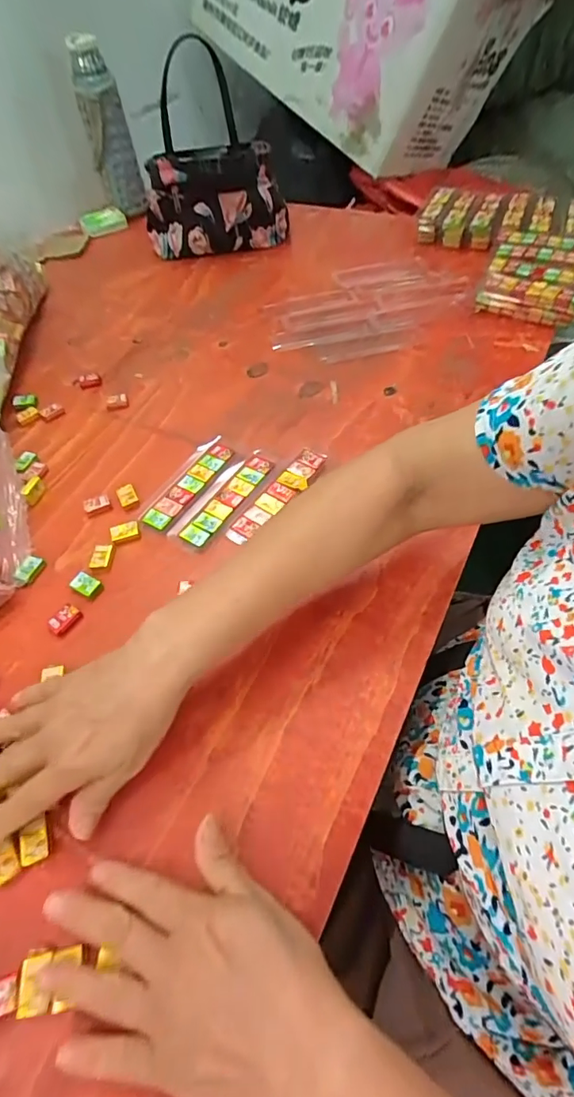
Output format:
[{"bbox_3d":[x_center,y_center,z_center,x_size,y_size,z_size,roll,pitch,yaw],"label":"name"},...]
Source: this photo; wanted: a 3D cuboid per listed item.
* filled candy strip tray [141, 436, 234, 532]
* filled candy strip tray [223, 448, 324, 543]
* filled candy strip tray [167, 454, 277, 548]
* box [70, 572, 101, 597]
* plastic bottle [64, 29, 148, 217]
[{"bbox_3d":[-0.100,-0.068,0.464,0.034,0.009,0.119,24,61,19],"label":"filled candy strip tray"},{"bbox_3d":[-0.008,-0.052,0.446,0.033,0.006,0.129,27,62,21],"label":"filled candy strip tray"},{"bbox_3d":[-0.063,-0.052,0.453,0.042,0.005,0.124,27,62,21],"label":"filled candy strip tray"},{"bbox_3d":[-0.177,0.031,0.406,0.023,0.007,0.017,23,60,19],"label":"box"},{"bbox_3d":[-0.307,-0.711,0.795,0.070,0.234,0.067,-14,56,-5],"label":"plastic bottle"}]

